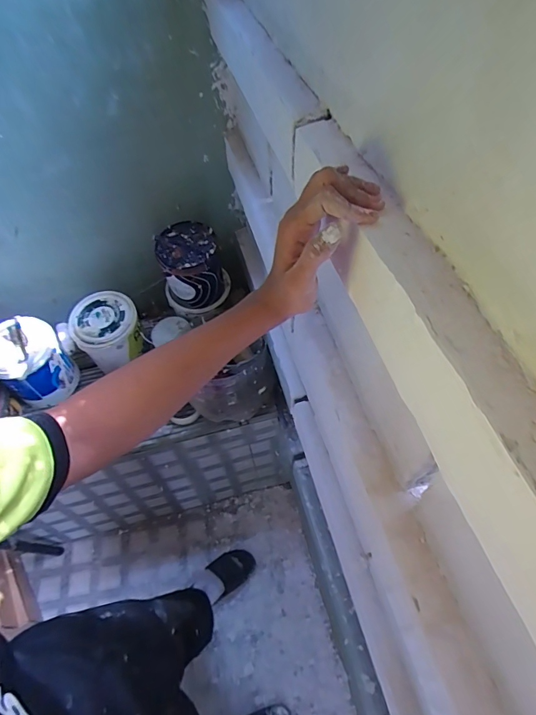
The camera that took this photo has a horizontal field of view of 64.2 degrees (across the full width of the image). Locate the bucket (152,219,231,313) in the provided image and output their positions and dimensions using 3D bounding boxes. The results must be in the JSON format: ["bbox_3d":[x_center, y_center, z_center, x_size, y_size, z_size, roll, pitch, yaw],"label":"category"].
[{"bbox_3d":[-0.198,-0.233,1.119,0.152,0.208,0.148,-2,52,3],"label":"bucket"}]

